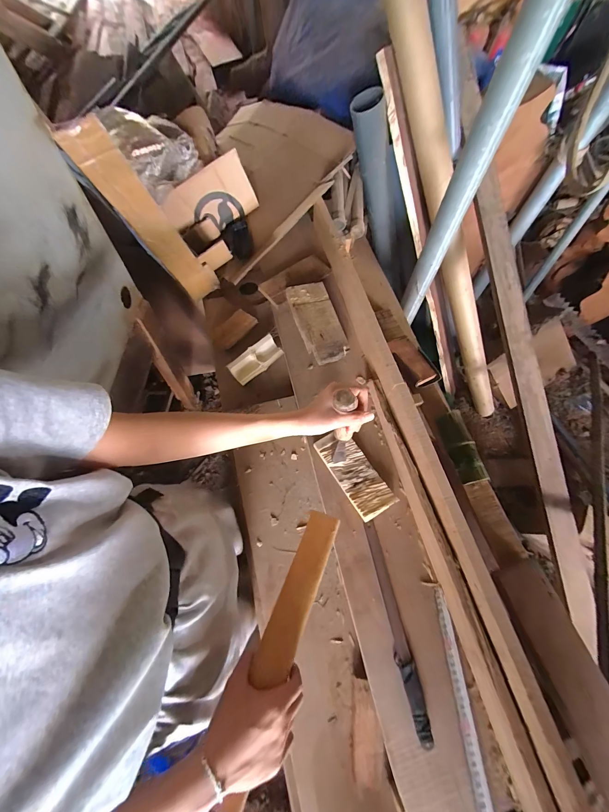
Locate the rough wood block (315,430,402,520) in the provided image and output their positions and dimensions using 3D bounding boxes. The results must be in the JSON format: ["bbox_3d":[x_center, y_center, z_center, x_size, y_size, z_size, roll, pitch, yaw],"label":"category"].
[{"bbox_3d":[0.094,0.129,0.568,0.073,0.025,0.171,-30,69,-15],"label":"rough wood block"}]

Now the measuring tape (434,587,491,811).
[{"bbox_3d":[0.239,0.519,0.400,0.017,0.010,0.459,-2,64,-3],"label":"measuring tape"}]

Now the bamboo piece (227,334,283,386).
[{"bbox_3d":[-0.113,-0.107,0.690,0.124,0.041,0.056,-34,70,-17],"label":"bamboo piece"}]

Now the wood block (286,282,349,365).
[{"bbox_3d":[0.030,-0.202,0.699,0.098,0.027,0.218,-15,65,-9],"label":"wood block"}]

